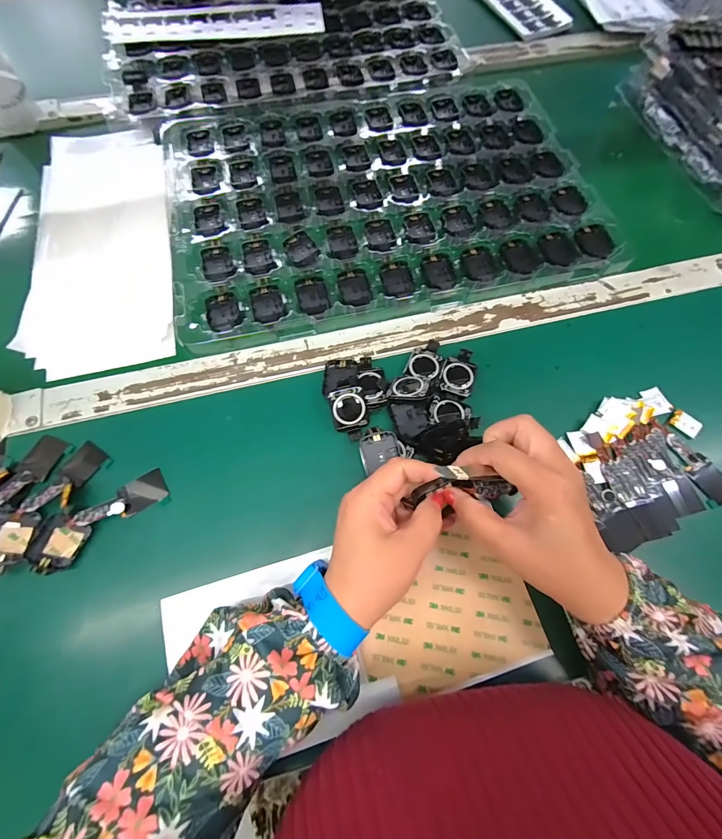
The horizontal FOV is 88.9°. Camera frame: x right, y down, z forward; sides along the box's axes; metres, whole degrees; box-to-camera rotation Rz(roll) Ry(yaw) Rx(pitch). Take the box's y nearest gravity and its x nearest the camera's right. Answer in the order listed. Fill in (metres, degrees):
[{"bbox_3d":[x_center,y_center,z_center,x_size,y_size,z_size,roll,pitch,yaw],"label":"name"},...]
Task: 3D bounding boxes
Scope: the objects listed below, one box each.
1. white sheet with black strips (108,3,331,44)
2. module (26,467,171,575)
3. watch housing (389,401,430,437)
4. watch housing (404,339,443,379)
[{"bbox_3d":[-0.208,-0.575,0.534,0.306,0.008,0.067,-8,71,-5],"label":"white sheet with black strips"},{"bbox_3d":[-0.215,0.081,0.303,0.106,0.018,0.035,-33,75,-12],"label":"module"},{"bbox_3d":[0.046,-0.002,0.339,0.032,0.010,0.037,-23,70,19],"label":"watch housing"},{"bbox_3d":[0.064,-0.059,0.365,0.031,0.011,0.042,21,71,6],"label":"watch housing"}]

